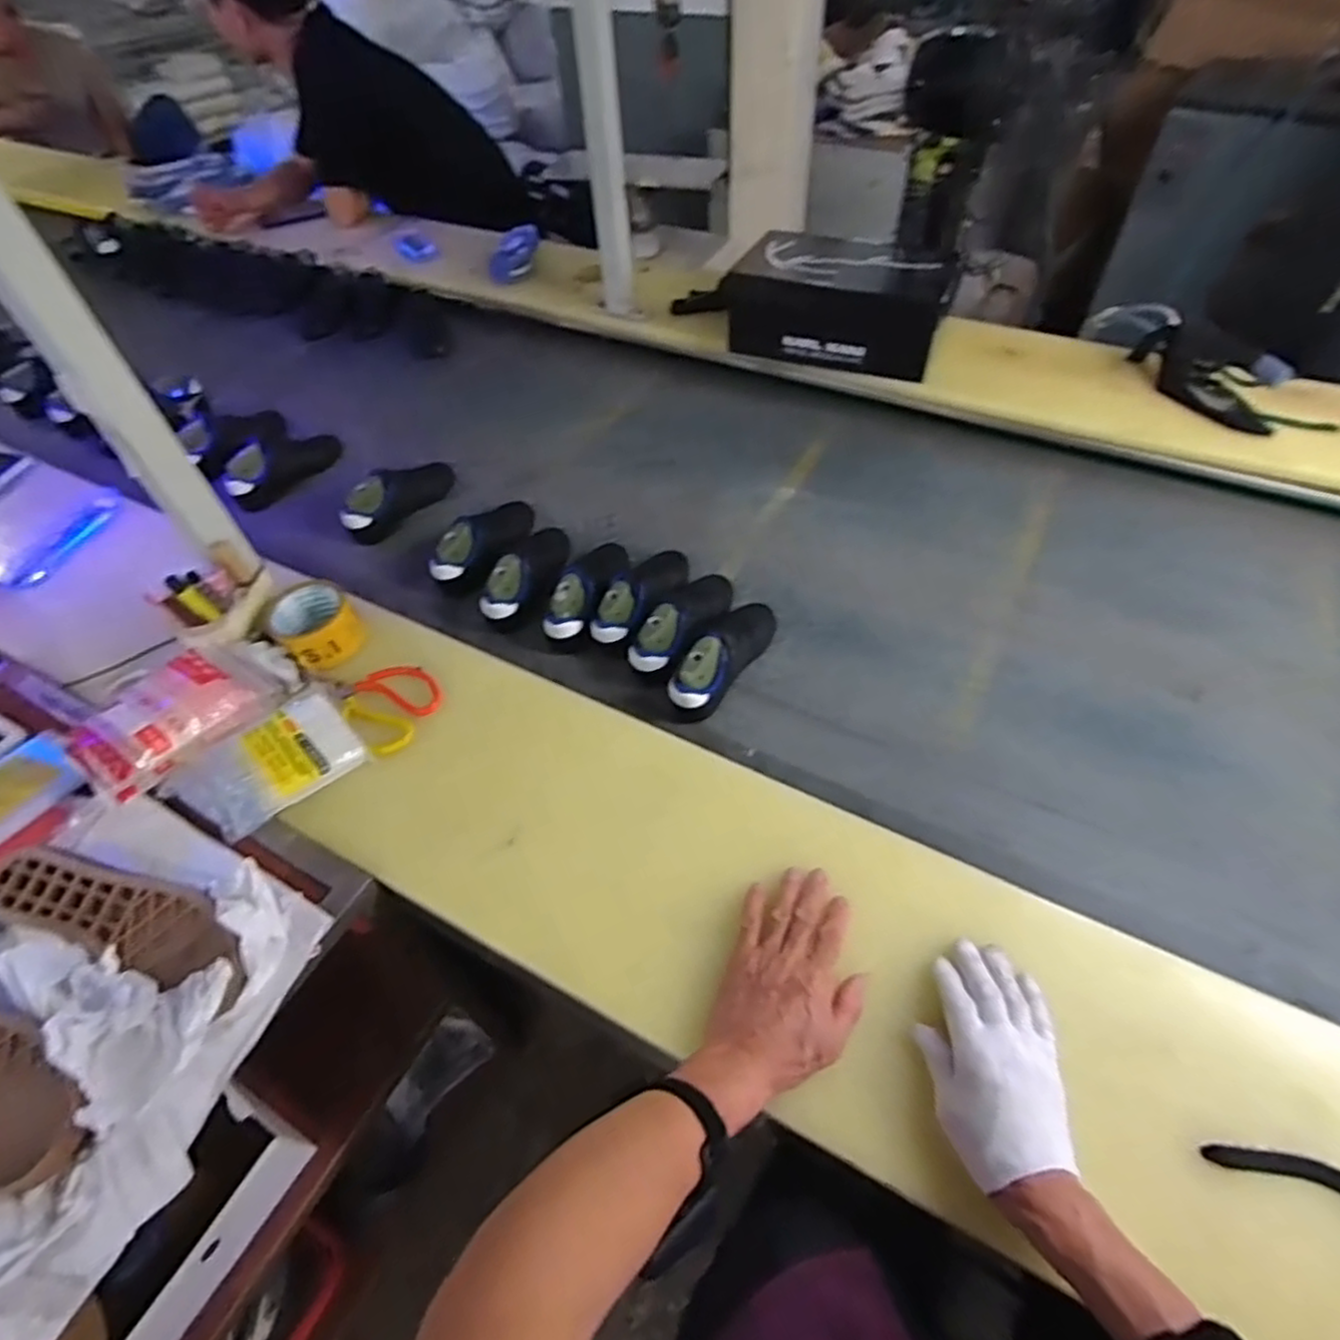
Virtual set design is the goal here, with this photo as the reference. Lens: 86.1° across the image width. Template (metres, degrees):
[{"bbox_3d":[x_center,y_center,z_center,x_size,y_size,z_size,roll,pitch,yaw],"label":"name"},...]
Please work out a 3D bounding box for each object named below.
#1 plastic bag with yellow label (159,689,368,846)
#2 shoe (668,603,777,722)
[{"bbox_3d":[-0.412,0.101,0.732,0.175,0.057,0.106,-35,58,-23],"label":"plastic bag with yellow label"},{"bbox_3d":[0.069,-0.024,0.871,0.065,0.073,0.193,26,57,22],"label":"shoe"}]

